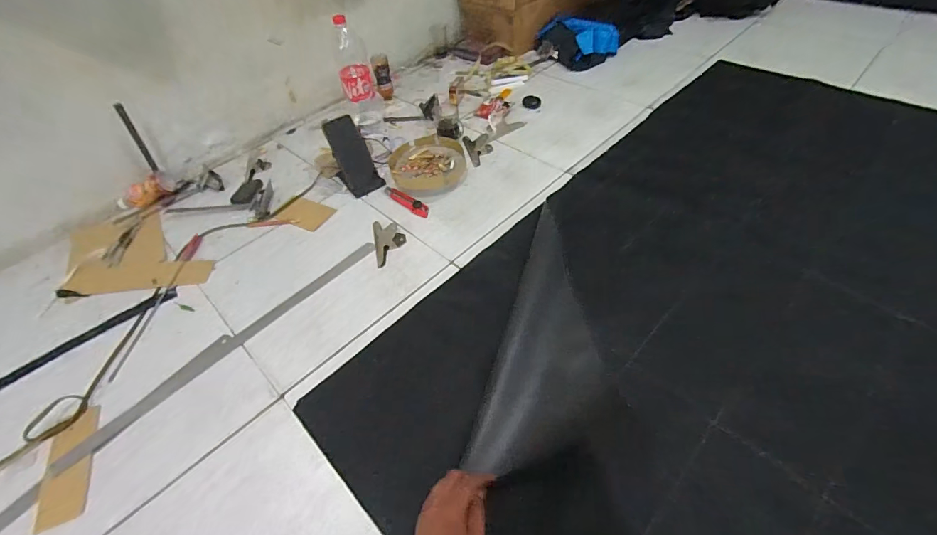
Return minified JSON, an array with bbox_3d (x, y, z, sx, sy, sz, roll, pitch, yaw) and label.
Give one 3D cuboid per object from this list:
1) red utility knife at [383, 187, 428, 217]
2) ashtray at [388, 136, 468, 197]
[{"bbox_3d":[-0.150,-0.161,0.999,0.160,0.013,0.036,35,62,29],"label":"red utility knife"},{"bbox_3d":[-0.100,-0.253,1.041,0.187,0.048,0.187,-2,50,3],"label":"ashtray"}]

